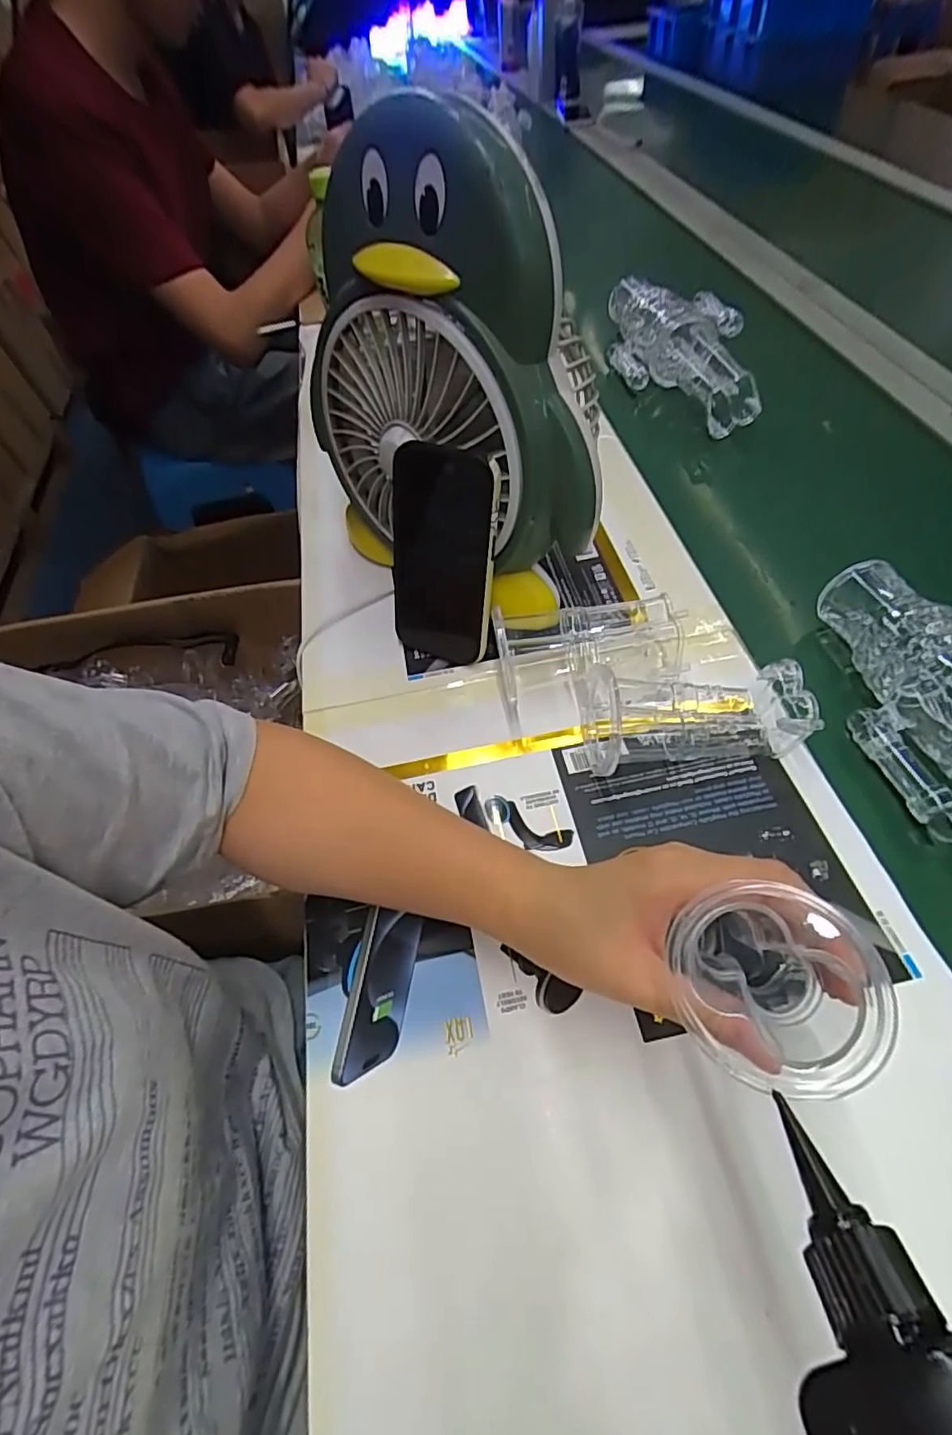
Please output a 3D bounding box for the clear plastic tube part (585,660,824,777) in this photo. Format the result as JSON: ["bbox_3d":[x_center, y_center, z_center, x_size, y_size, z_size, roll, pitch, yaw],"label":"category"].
[{"bbox_3d":[0.139,-0.001,0.386,0.128,0.058,0.064,-1,55,5],"label":"clear plastic tube part"}]

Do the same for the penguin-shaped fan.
[{"bbox_3d":[-0.019,-0.238,0.434,0.212,0.279,0.144,35,65,26],"label":"penguin-shaped fan"}]

